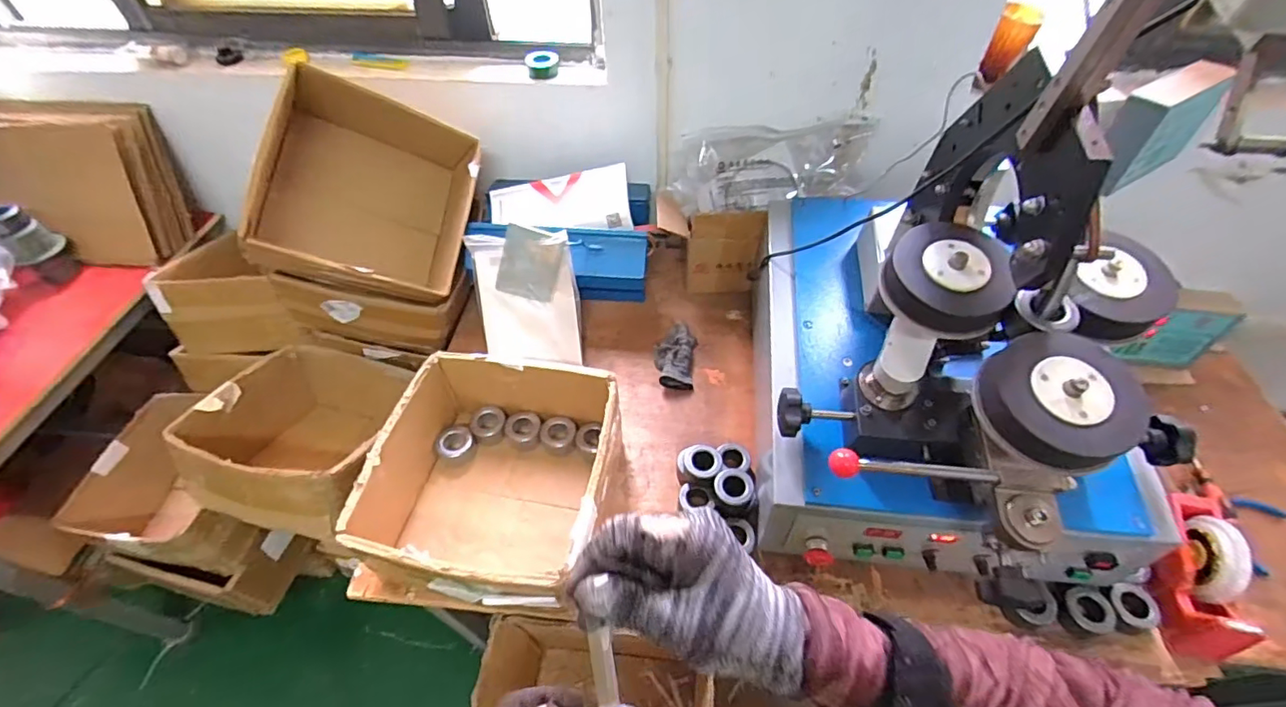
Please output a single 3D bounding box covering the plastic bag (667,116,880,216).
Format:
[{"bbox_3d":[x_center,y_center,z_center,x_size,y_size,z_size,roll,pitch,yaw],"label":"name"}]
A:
[{"bbox_3d":[0.242,-0.376,1.053,0.367,0.132,0.138,-9,52,-6],"label":"plastic bag"}]

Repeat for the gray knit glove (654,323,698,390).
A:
[{"bbox_3d":[0.065,0.005,1.074,0.085,0.043,0.139,3,51,3],"label":"gray knit glove"}]

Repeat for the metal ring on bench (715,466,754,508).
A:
[{"bbox_3d":[0.145,0.213,0.855,0.064,0.030,0.060,-1,51,1],"label":"metal ring on bench"}]

